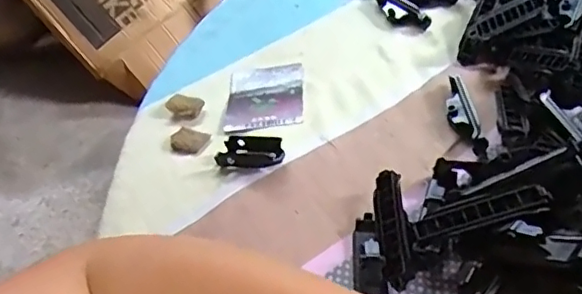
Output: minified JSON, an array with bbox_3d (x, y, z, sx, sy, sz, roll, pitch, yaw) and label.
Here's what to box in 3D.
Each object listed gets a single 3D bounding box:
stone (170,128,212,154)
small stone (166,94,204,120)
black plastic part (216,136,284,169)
[{"bbox_3d":[-0.077,-0.004,0.439,0.027,0.006,0.023,10,45,18],"label":"stone"},{"bbox_3d":[-0.085,-0.032,0.467,0.028,0.013,0.015,7,44,16],"label":"small stone"},{"bbox_3d":[-0.028,0.004,0.409,0.046,0.011,0.027,7,44,16],"label":"black plastic part"}]

